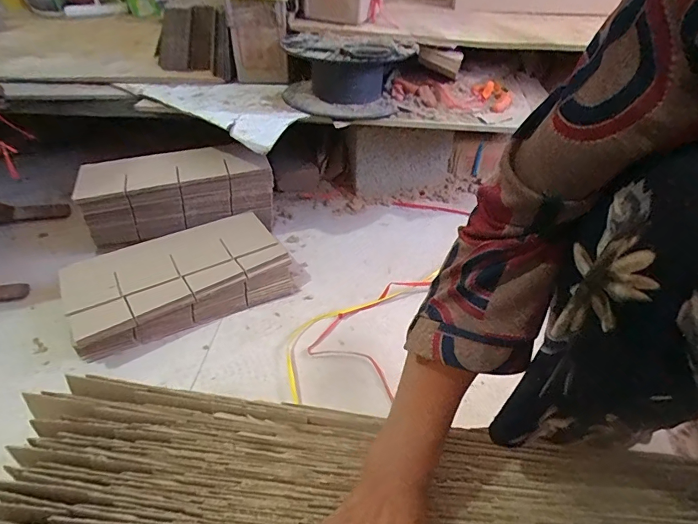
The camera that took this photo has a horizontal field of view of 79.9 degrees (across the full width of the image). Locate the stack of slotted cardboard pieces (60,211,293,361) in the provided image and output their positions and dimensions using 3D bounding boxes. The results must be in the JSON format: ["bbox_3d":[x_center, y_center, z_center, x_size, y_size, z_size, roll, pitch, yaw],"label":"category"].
[{"bbox_3d":[-0.289,0.026,0.736,0.357,0.068,0.198,-22,46,-26],"label":"stack of slotted cardboard pieces"}]

